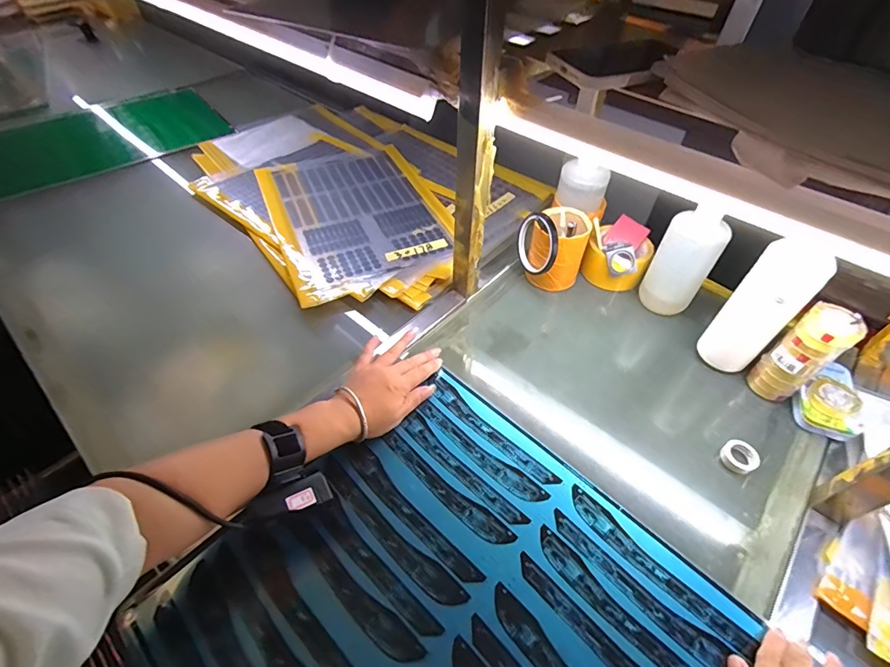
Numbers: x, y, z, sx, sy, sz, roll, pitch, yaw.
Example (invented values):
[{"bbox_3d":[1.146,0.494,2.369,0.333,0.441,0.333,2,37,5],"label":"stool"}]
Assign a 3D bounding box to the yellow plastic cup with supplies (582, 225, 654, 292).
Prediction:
[{"bbox_3d":[0.275,-0.115,0.674,0.089,0.063,0.084,28,56,21],"label":"yellow plastic cup with supplies"}]

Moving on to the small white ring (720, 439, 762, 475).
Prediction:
[{"bbox_3d":[0.342,0.143,0.488,0.033,0.017,0.036,0,51,0],"label":"small white ring"}]

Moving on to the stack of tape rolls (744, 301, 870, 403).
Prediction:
[{"bbox_3d":[0.425,0.028,0.506,0.042,0.140,0.050,-21,54,-17],"label":"stack of tape rolls"}]

